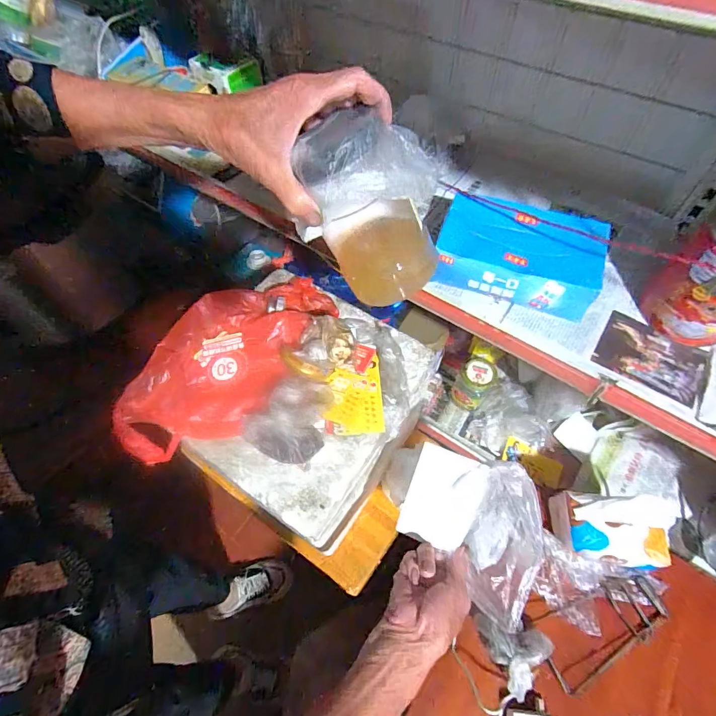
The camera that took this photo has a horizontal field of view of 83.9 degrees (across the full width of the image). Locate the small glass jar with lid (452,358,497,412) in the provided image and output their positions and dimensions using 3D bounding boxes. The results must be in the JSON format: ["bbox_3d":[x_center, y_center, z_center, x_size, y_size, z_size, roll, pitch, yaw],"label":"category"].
[{"bbox_3d":[0.221,0.050,0.757,0.064,0.088,0.066,-1,60,1],"label":"small glass jar with lid"}]

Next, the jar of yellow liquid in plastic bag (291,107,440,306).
[{"bbox_3d":[0.014,-0.127,0.356,0.114,0.148,0.101,-31,68,-4],"label":"jar of yellow liquid in plastic bag"}]

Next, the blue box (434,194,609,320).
[{"bbox_3d":[0.196,-0.127,0.499,0.192,0.064,0.125,15,61,10],"label":"blue box"}]

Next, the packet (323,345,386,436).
[{"bbox_3d":[-0.006,0.036,0.492,0.068,0.012,0.118,-4,60,-1],"label":"packet"}]

